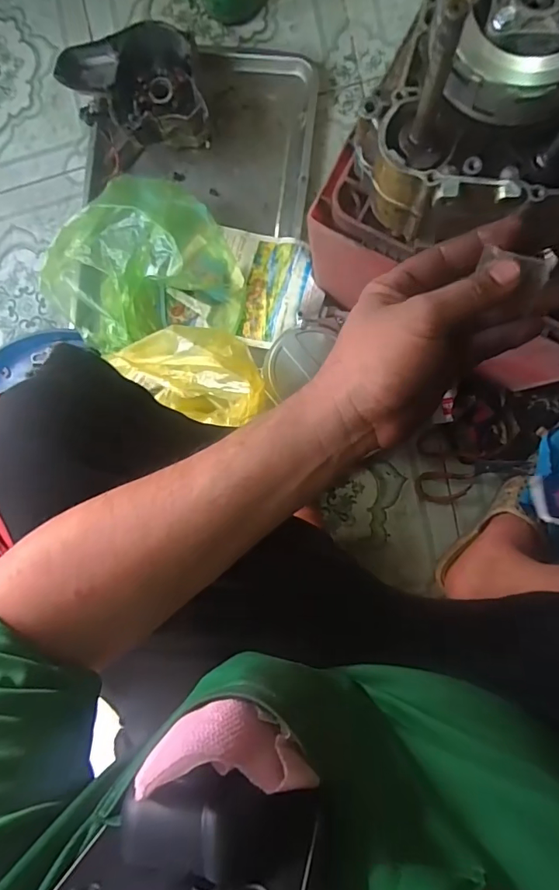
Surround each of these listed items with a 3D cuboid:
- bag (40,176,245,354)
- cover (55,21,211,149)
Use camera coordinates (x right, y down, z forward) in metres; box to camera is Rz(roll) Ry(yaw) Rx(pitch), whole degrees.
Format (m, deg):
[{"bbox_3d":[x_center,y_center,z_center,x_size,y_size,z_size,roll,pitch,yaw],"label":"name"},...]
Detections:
[{"bbox_3d":[-0.200,-0.258,0.680,0.256,0.125,0.236,-16,88,7],"label":"bag"},{"bbox_3d":[-0.208,-0.518,0.698,0.194,0.094,0.141,-14,88,7],"label":"cover"}]

